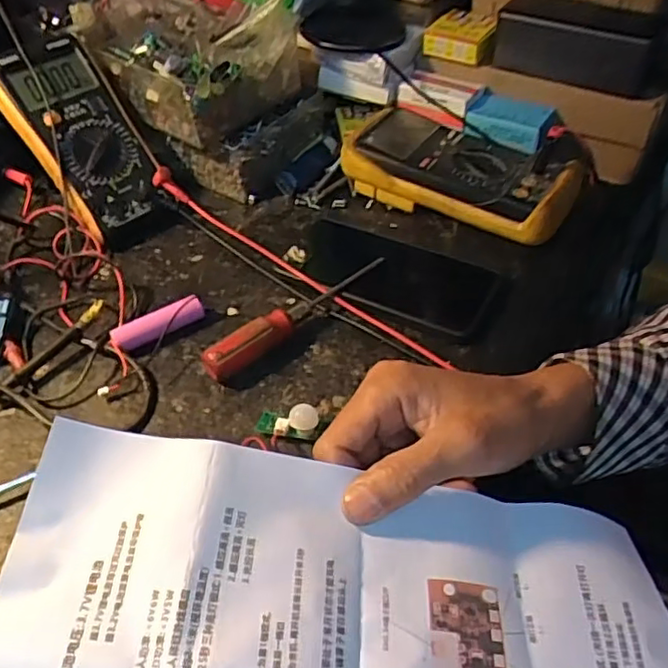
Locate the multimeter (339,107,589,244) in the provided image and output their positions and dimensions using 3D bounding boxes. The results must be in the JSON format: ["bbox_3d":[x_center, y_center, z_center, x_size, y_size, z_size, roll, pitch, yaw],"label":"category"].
[{"bbox_3d":[0.108,-0.141,0.541,0.189,0.045,0.095,25,52,25],"label":"multimeter"}]

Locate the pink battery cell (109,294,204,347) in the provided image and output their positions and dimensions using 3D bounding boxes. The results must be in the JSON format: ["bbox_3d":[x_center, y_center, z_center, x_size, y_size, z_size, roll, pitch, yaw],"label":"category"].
[{"bbox_3d":[-0.124,-0.006,0.452,0.065,0.019,0.015,-26,50,-20],"label":"pink battery cell"}]

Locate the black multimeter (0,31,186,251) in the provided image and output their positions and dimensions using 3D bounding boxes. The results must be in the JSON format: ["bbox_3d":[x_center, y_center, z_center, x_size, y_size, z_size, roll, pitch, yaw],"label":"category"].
[{"bbox_3d":[-0.204,-0.161,0.533,0.089,0.034,0.178,-38,95,-29],"label":"black multimeter"}]

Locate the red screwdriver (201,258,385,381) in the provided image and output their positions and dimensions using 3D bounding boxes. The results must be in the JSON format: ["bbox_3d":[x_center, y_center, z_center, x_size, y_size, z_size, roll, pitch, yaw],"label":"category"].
[{"bbox_3d":[-0.024,-0.013,0.448,0.150,0.025,0.020,-33,53,-26],"label":"red screwdriver"}]

